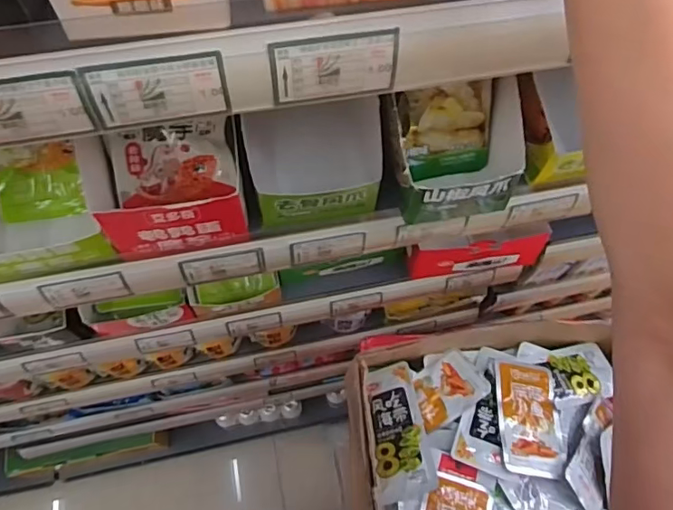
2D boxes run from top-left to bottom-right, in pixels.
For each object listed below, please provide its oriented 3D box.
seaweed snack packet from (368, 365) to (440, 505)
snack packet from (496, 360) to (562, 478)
[{"bbox_3d":[0.067,0.194,0.599,0.065,0.009,0.155,-19,45,13],"label":"seaweed snack packet"},{"bbox_3d":[0.211,0.174,0.579,0.062,0.015,0.128,9,51,2],"label":"snack packet"}]

